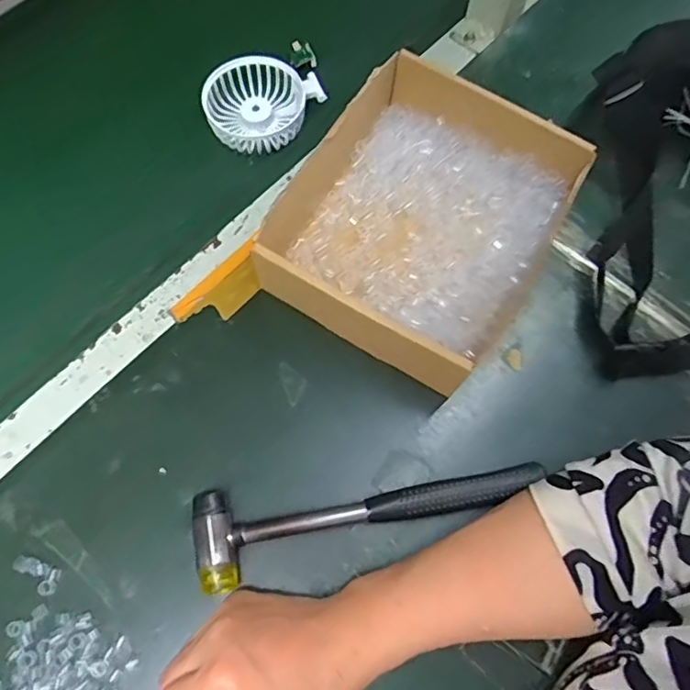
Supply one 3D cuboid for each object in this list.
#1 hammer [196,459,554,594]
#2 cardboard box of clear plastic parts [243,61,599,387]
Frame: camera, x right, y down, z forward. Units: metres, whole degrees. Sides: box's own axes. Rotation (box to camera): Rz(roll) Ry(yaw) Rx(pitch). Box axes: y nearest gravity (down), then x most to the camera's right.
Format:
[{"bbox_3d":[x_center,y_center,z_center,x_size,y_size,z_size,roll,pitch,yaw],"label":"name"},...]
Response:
[{"bbox_3d":[0.019,0.111,0.393,0.231,0.026,0.058,-9,69,-5],"label":"hammer"},{"bbox_3d":[0.055,-0.092,0.449,0.186,0.076,0.211,31,71,10],"label":"cardboard box of clear plastic parts"}]

